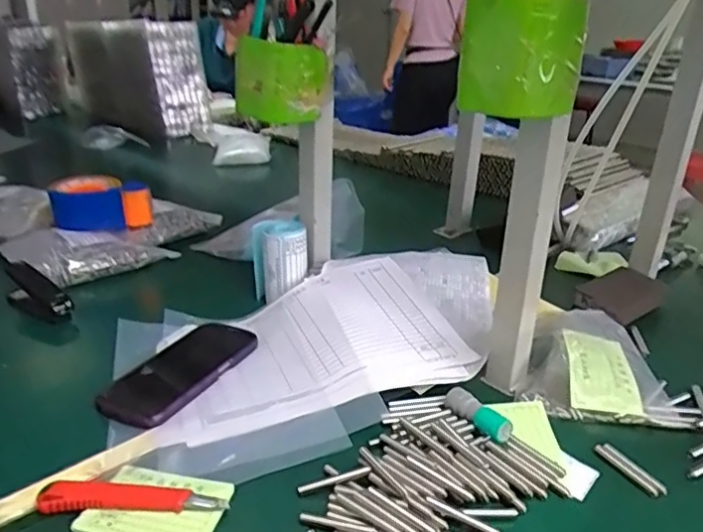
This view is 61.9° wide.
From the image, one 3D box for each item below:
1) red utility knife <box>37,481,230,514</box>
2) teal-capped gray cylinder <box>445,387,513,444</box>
[{"bbox_3d":[-0.163,0.174,0.441,0.135,0.010,0.026,2,24,-2],"label":"red utility knife"},{"bbox_3d":[0.113,0.135,0.526,0.066,0.022,0.020,23,31,39],"label":"teal-capped gray cylinder"}]

